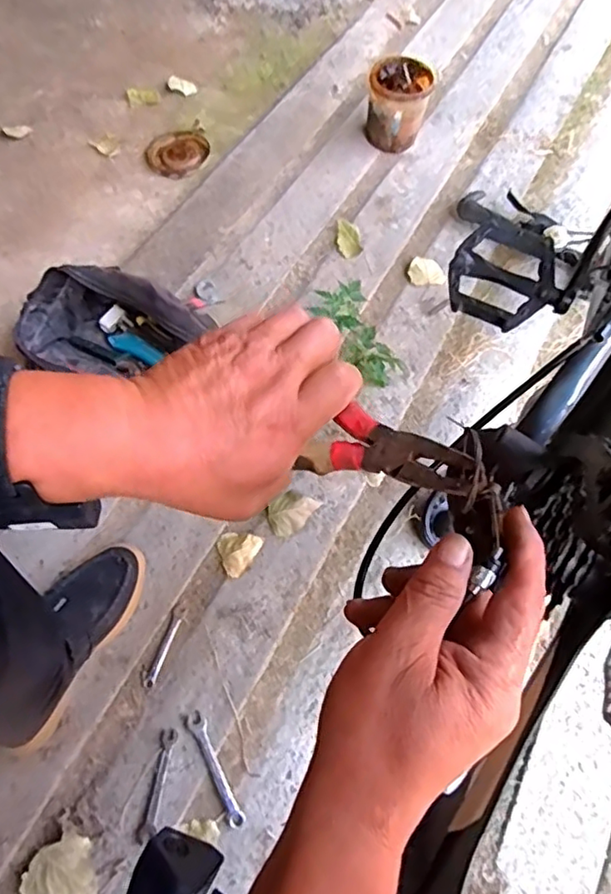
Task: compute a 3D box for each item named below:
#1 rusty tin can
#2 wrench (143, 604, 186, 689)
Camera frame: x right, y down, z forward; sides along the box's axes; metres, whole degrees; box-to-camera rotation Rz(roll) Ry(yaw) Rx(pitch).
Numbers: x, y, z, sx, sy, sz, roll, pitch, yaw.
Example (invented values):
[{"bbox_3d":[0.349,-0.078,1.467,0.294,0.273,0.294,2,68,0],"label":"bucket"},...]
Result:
[{"bbox_3d":[0.187,-0.700,1.221,0.121,0.148,0.120,1,63,-3],"label":"rusty tin can"},{"bbox_3d":[-0.190,0.267,0.795,0.019,0.004,0.110,18,58,6],"label":"wrench"}]

